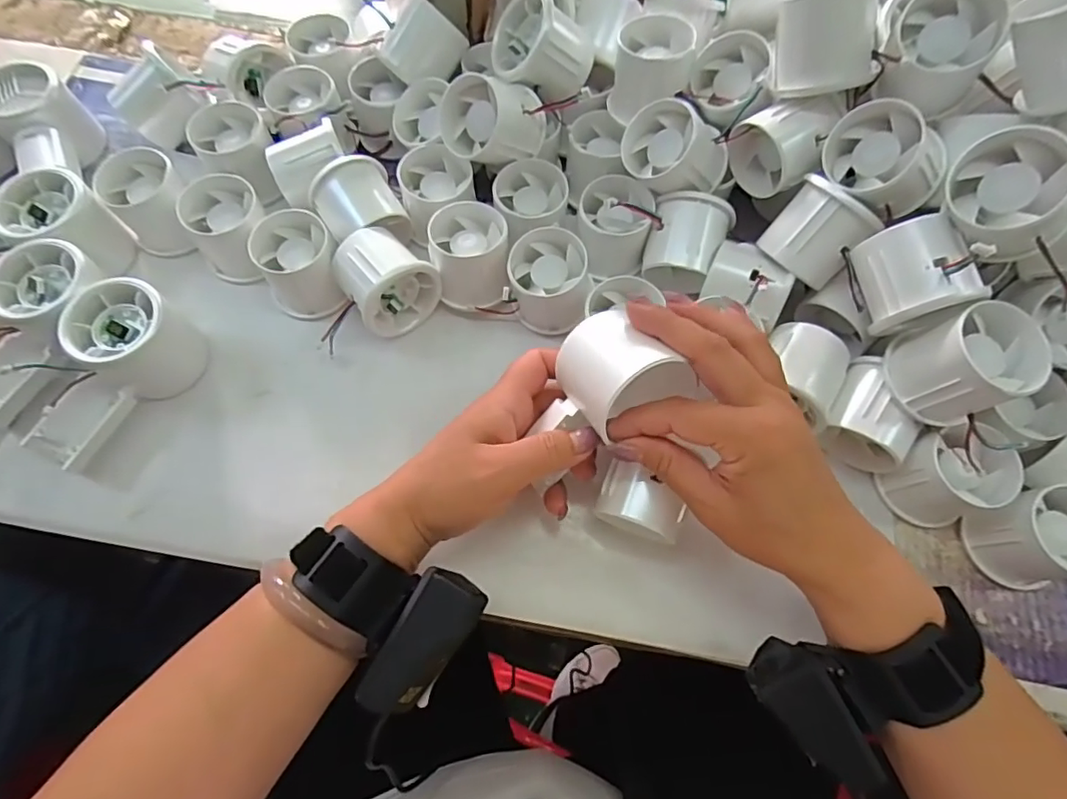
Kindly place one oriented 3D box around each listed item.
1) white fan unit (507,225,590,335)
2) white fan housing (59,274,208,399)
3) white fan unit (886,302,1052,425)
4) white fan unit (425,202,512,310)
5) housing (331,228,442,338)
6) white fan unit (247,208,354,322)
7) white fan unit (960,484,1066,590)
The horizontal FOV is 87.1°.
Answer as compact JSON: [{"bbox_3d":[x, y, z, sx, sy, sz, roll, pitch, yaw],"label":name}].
[{"bbox_3d":[0.010,-0.079,0.379,0.053,0.050,0.049,7,68,1],"label":"white fan unit"},{"bbox_3d":[-0.248,-0.038,0.355,0.058,0.056,0.058,36,72,12],"label":"white fan housing"},{"bbox_3d":[0.233,-0.019,0.310,0.054,0.061,0.056,1,68,-2],"label":"white fan unit"},{"bbox_3d":[-0.045,-0.095,0.386,0.054,0.049,0.060,-3,69,-3],"label":"white fan unit"},{"bbox_3d":[-0.097,-0.082,0.377,0.055,0.051,0.061,-29,72,-12],"label":"housing"},{"bbox_3d":[-0.158,-0.091,0.383,0.053,0.044,0.060,-15,70,-8],"label":"white fan unit"},{"bbox_3d":[0.292,0.081,0.325,0.049,0.051,0.049,-8,69,-5],"label":"white fan unit"}]

